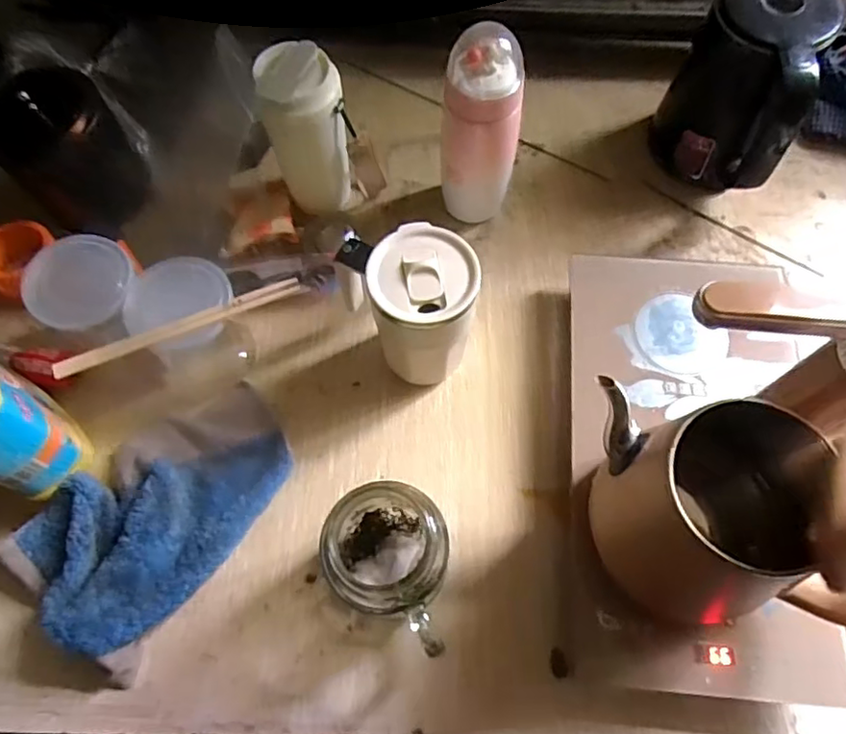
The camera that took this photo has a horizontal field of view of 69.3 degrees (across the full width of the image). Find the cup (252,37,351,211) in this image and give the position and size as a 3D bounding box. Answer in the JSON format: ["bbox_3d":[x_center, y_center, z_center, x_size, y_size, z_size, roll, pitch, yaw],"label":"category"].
[{"bbox_3d":[-0.107,-0.217,0.592,0.068,0.163,0.066,0,63,1],"label":"cup"}]

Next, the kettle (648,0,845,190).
[{"bbox_3d":[0.302,-0.260,0.599,0.116,0.181,0.134,15,64,8],"label":"kettle"}]

